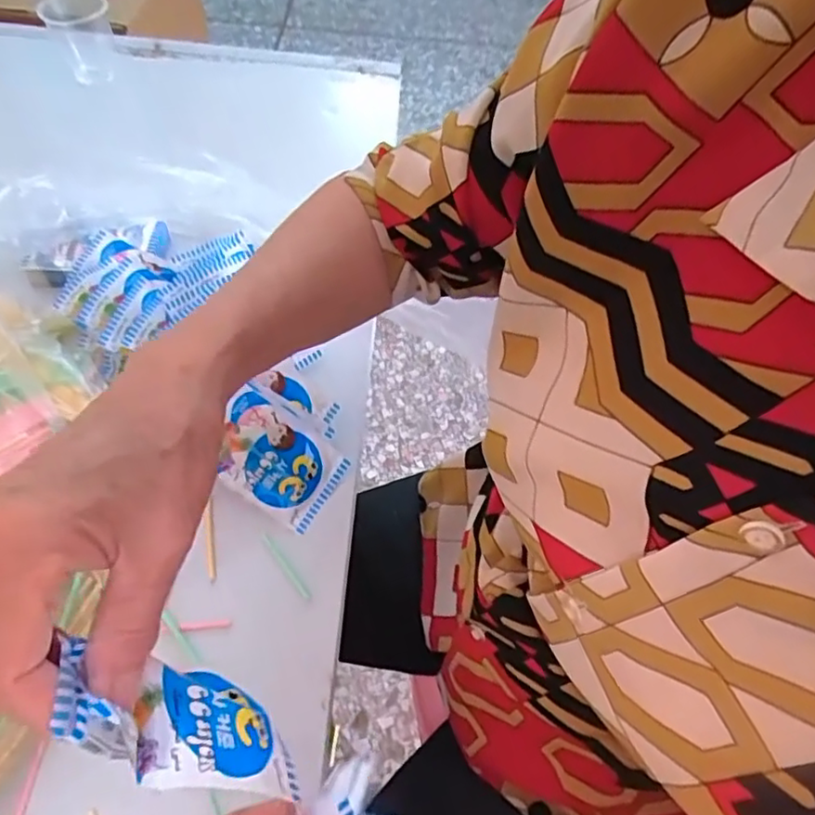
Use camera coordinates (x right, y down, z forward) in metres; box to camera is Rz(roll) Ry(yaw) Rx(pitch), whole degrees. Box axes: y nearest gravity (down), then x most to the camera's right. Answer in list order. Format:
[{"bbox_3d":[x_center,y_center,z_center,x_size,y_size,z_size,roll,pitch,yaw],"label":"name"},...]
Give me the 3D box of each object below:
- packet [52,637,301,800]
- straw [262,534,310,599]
[{"bbox_3d":[-0.079,0.110,0.220,0.017,0.094,0.051,-42,42,11],"label":"packet"},{"bbox_3d":[-0.082,0.107,0.416,0.005,0.011,0.051,-34,65,-22],"label":"straw"}]

